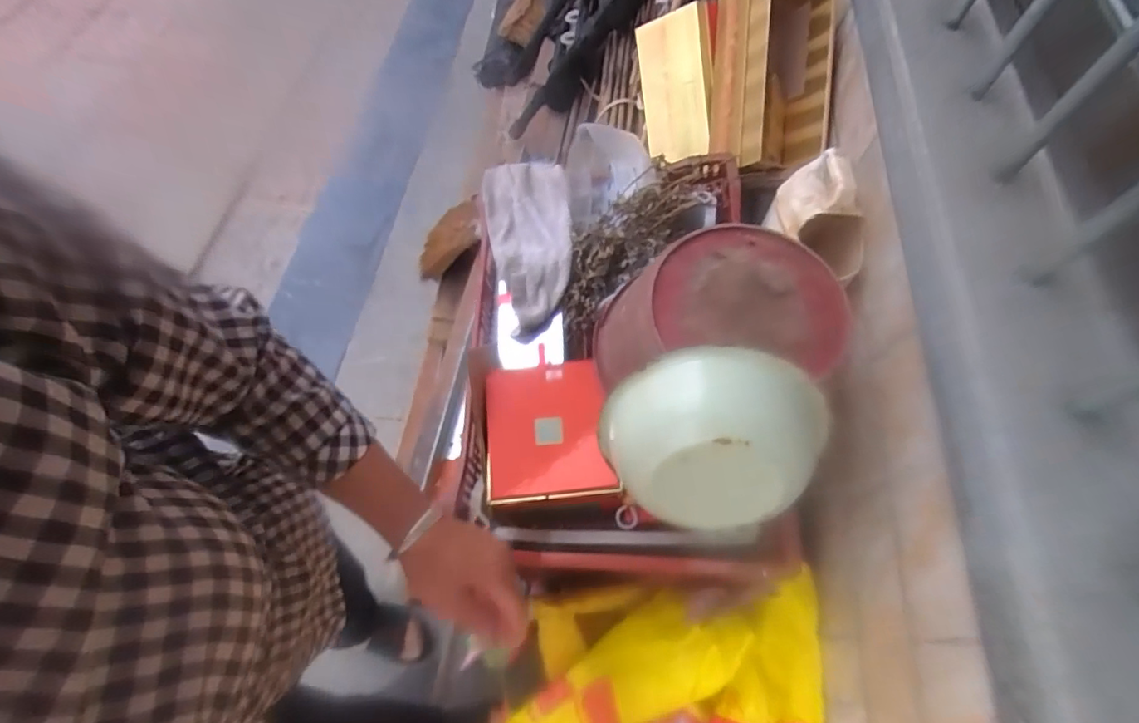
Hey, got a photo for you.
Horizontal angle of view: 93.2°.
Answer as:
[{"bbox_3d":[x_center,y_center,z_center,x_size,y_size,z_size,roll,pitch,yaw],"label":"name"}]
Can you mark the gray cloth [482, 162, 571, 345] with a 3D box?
[{"bbox_3d":[-0.053,-0.176,0.805,0.128,0.064,0.279,-8,63,-8],"label":"gray cloth"}]

